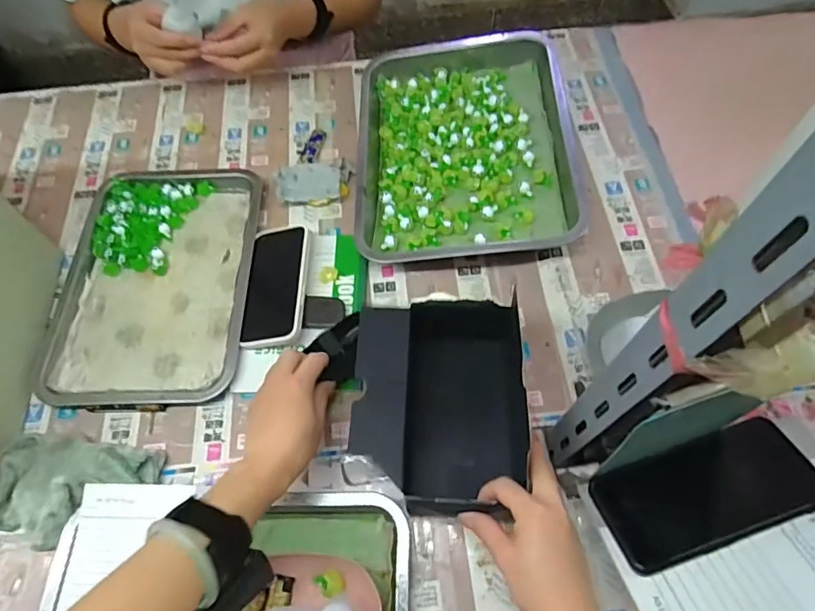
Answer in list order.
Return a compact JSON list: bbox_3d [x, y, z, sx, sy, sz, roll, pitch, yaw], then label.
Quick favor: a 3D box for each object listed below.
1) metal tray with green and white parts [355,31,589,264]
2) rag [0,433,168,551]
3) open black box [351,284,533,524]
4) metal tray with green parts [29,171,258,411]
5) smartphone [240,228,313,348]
[{"bbox_3d":[0.073,-0.216,0.651,0.262,0.048,0.339,-2,61,3],"label":"metal tray with green and white parts"},{"bbox_3d":[-0.323,0.174,0.476,0.147,0.040,0.101,5,62,7],"label":"rag"},{"bbox_3d":[0.033,0.092,0.479,0.155,0.068,0.189,0,61,4],"label":"open black box"},{"bbox_3d":[-0.287,-0.038,0.596,0.208,0.023,0.305,-2,61,3],"label":"metal tray with green parts"},{"bbox_3d":[-0.147,-0.024,0.574,0.071,0.013,0.150,-11,61,16],"label":"smartphone"}]

